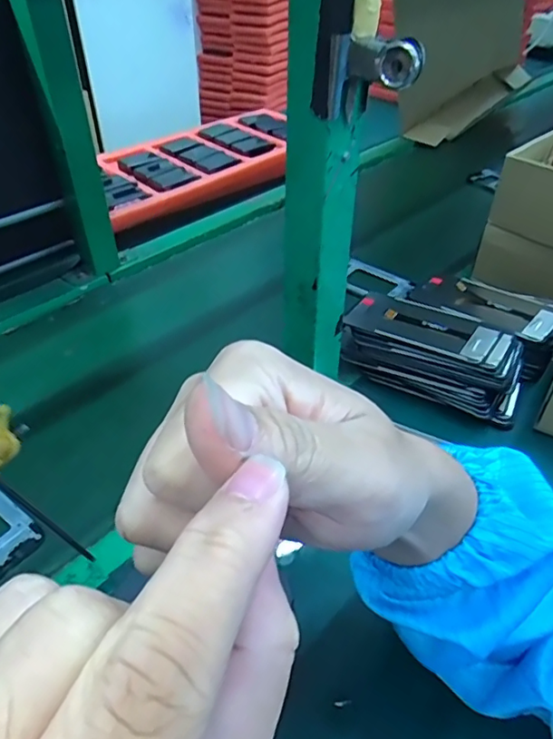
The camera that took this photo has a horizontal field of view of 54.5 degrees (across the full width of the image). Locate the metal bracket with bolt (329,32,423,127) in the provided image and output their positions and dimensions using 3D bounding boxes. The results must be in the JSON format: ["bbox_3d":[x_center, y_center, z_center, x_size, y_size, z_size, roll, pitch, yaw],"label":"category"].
[{"bbox_3d":[0.061,-0.182,0.340,0.033,0.050,0.050,-23,47,-25],"label":"metal bracket with bolt"}]

